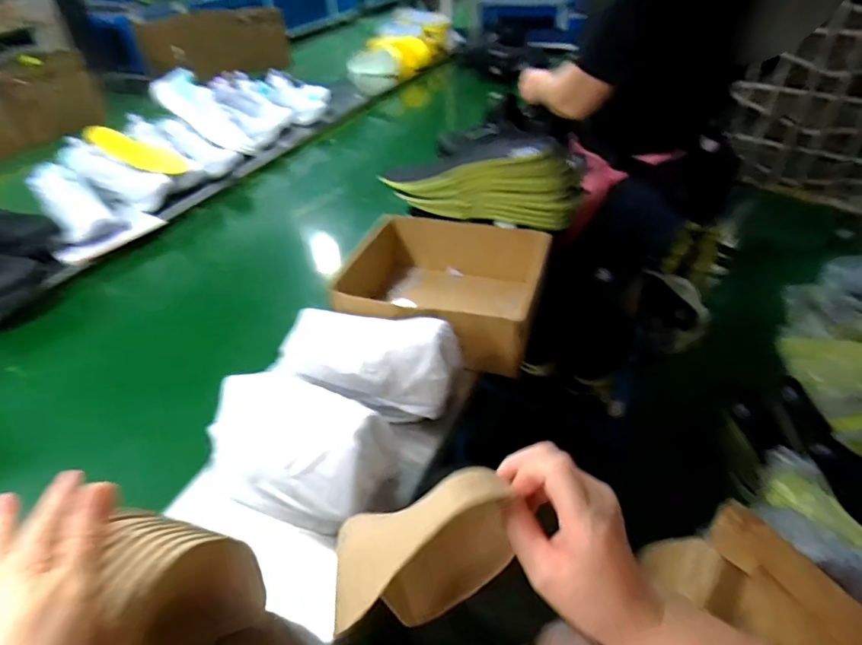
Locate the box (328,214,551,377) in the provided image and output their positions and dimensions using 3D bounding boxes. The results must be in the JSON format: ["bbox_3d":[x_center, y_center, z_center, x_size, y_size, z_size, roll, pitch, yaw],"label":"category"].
[{"bbox_3d":[0.028,-0.048,0.723,0.257,0.113,0.242,10,43,17],"label":"box"}]

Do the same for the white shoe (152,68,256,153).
[{"bbox_3d":[-0.536,-0.502,1.171,0.083,0.238,0.080,-38,36,20],"label":"white shoe"}]

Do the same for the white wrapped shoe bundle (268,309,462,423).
[{"bbox_3d":[-0.079,0.043,0.579,0.214,0.100,0.097,13,44,20],"label":"white wrapped shoe bundle"}]

